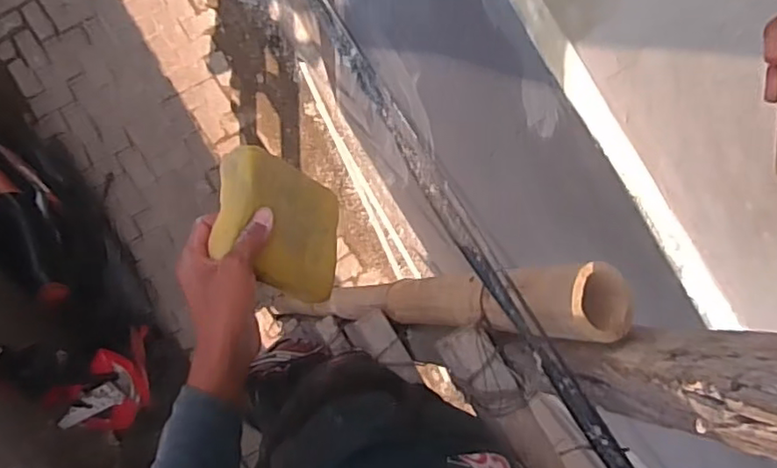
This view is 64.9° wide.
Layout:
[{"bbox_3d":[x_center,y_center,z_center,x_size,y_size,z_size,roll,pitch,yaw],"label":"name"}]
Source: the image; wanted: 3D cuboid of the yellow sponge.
[{"bbox_3d":[-0.099,-0.002,0.589,0.035,0.141,0.121,-9,69,31],"label":"yellow sponge"}]

